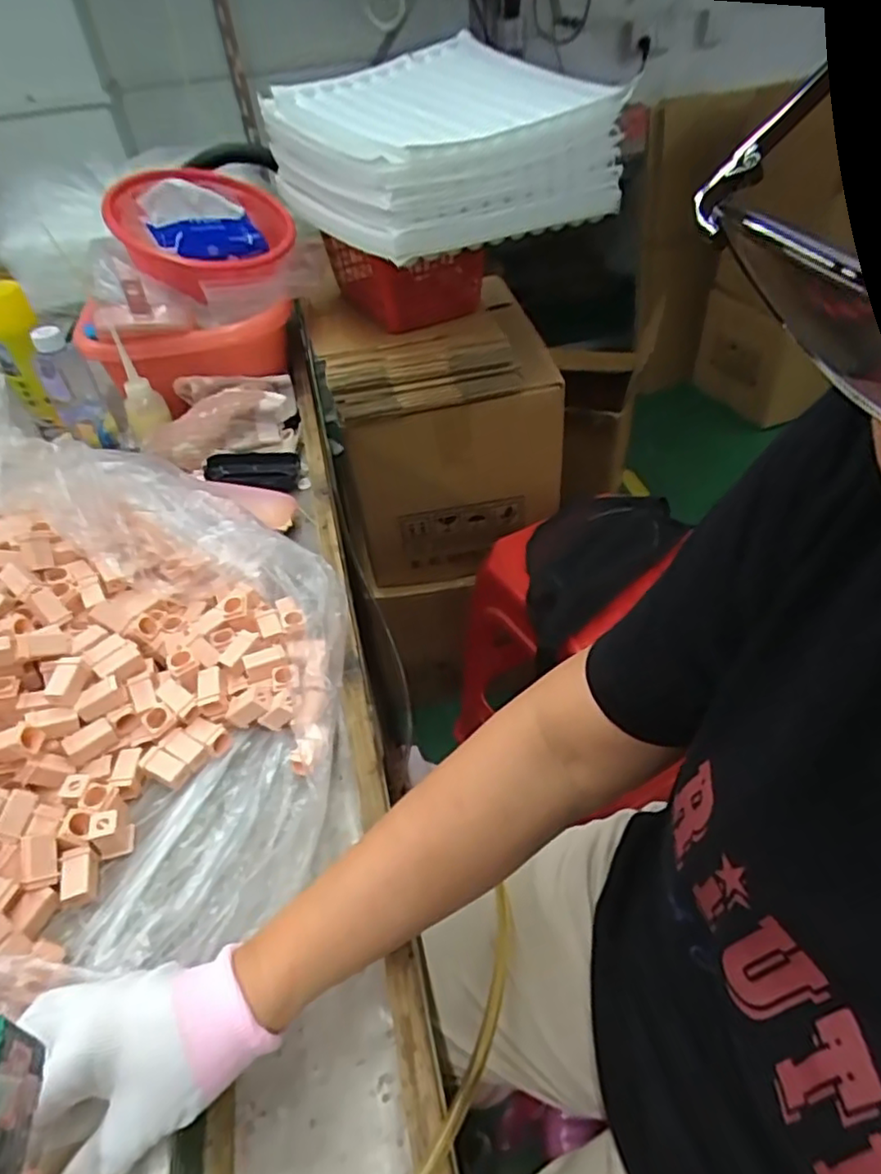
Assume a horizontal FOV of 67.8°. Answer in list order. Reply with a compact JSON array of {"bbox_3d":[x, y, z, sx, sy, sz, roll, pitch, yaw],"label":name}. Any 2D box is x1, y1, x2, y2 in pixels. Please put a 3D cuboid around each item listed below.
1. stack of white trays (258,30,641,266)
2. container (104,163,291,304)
[{"bbox_3d":[-0.010,-0.543,0.804,0.300,0.124,0.383,-22,46,-16],"label":"stack of white trays"},{"bbox_3d":[-0.297,-0.458,0.835,0.212,0.112,0.194,-15,45,-9],"label":"container"}]

